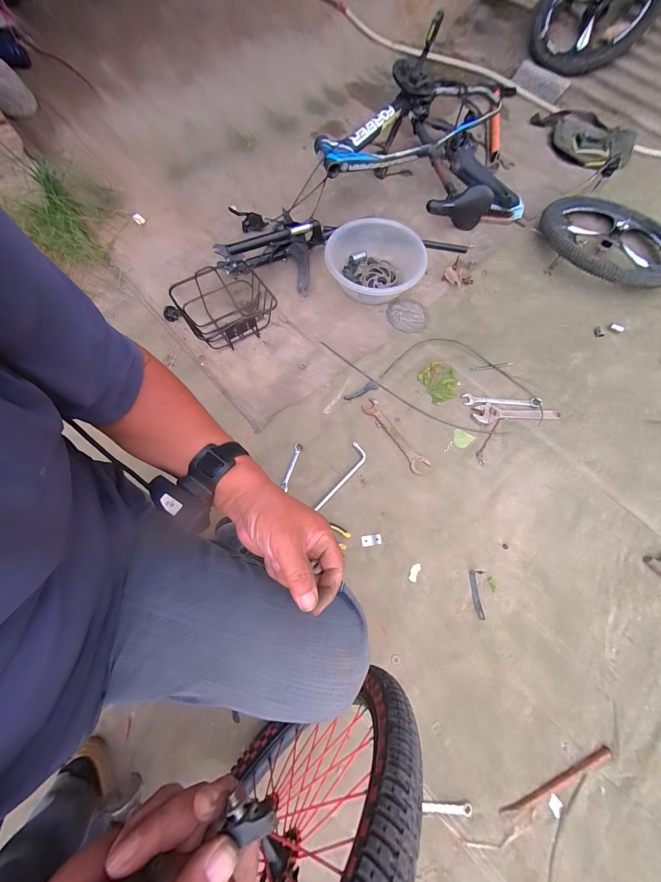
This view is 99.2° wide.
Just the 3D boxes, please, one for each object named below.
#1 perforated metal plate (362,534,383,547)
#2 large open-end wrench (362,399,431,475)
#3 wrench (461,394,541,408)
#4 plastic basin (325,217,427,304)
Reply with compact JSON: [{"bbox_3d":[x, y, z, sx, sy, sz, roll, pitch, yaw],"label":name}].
[{"bbox_3d":[0.111,0.269,0.760,0.055,0.004,0.028,-6,73,-2],"label":"perforated metal plate"},{"bbox_3d":[0.196,-0.017,0.855,0.055,0.004,0.262,-35,76,-10],"label":"large open-end wrench"},{"bbox_3d":[0.555,-0.131,0.912,0.247,0.011,0.043,2,73,1],"label":"wrench"},{"bbox_3d":[0.162,-0.626,1.006,0.348,0.104,0.310,-6,73,-1],"label":"plastic basin"}]

